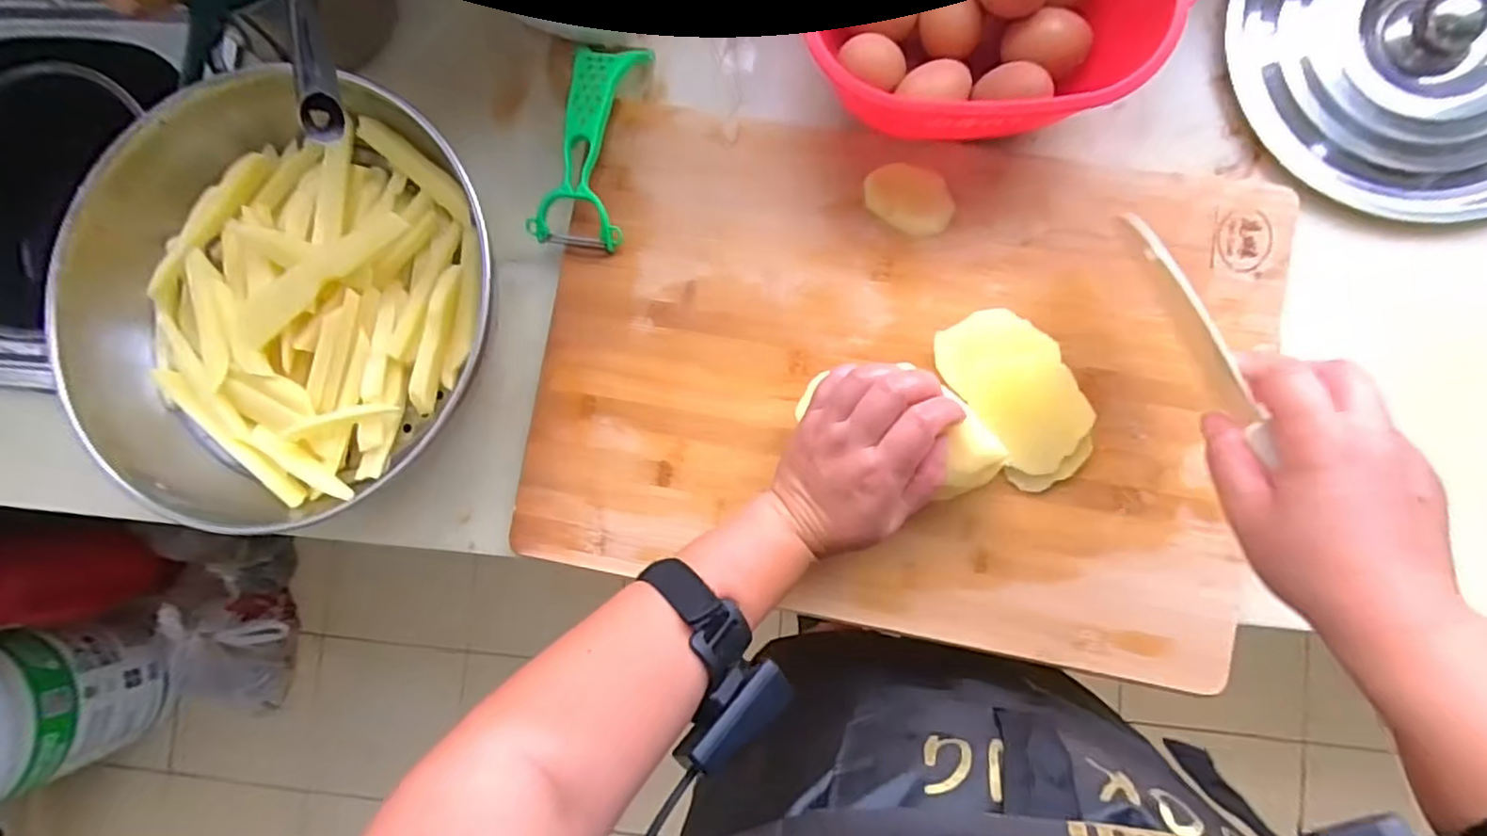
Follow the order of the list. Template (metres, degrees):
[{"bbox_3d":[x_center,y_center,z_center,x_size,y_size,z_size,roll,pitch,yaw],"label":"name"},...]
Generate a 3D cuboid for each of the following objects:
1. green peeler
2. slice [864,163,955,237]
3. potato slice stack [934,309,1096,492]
[{"bbox_3d":[-0.108,-0.197,0.484,0.065,0.028,0.145,12,88,7],"label":"green peeler"},{"bbox_3d":[0.115,-0.153,0.467,0.063,0.005,0.042,28,90,7],"label":"slice"},{"bbox_3d":[0.179,-0.015,0.438,0.062,0.032,0.120,-33,84,3],"label":"potato slice stack"}]

